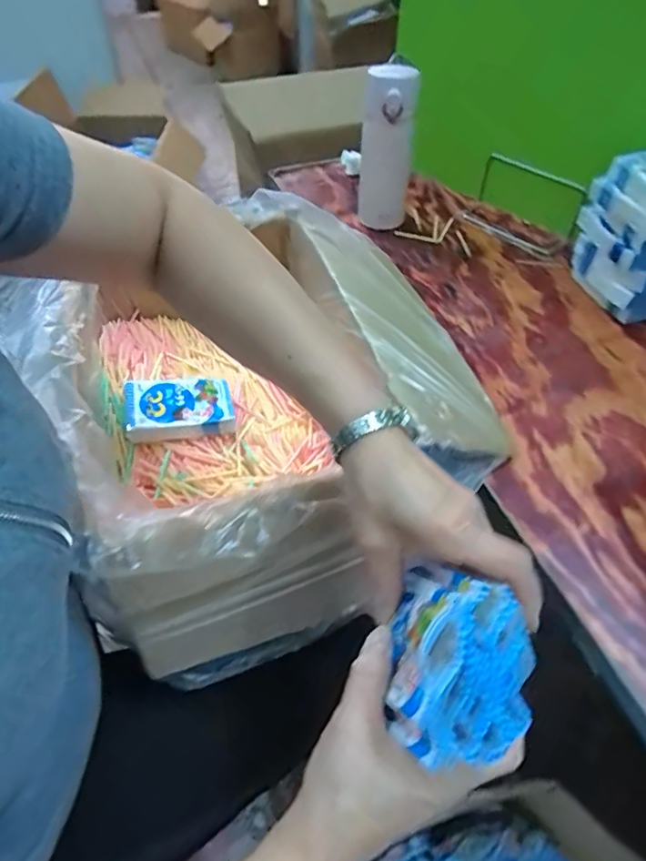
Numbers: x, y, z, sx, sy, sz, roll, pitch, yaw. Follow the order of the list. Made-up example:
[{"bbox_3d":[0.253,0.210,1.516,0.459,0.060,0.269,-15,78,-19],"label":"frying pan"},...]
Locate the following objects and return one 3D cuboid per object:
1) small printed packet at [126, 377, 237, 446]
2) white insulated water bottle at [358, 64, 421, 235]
[{"bbox_3d":[-0.153,-0.025,0.559,0.107,0.023,0.071,-4,55,-17],"label":"small printed packet"},{"bbox_3d":[0.084,-0.368,0.702,0.066,0.195,0.079,4,50,3],"label":"white insulated water bottle"}]

